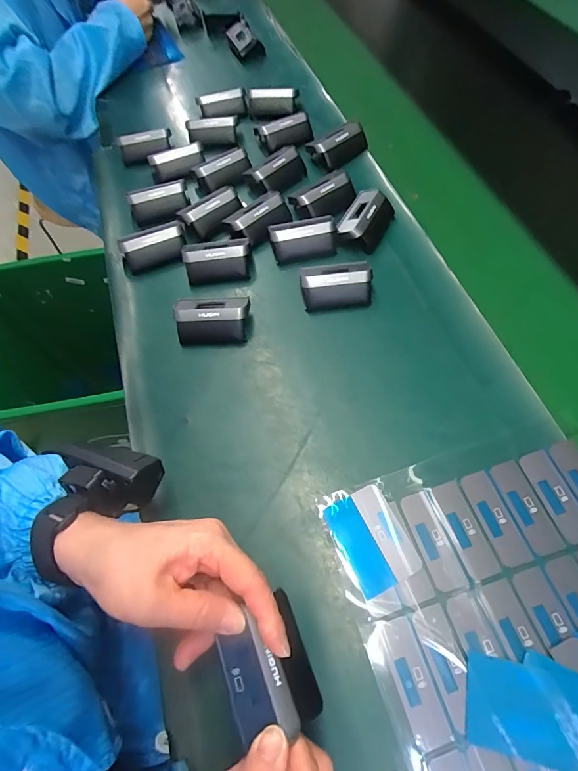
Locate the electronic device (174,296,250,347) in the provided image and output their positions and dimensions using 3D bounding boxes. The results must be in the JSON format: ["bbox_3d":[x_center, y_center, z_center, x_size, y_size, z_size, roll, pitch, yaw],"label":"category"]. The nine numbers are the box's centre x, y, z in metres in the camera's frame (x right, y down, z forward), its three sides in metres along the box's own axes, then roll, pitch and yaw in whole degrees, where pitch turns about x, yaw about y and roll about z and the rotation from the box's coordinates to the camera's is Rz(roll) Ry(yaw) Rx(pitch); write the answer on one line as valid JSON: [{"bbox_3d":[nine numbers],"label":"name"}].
[{"bbox_3d":[-0.076,-0.065,0.396,0.071,0.029,0.042,-2,63,2],"label":"electronic device"}]

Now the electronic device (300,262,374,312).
[{"bbox_3d":[0.048,-0.103,0.405,0.070,0.030,0.043,-5,62,0],"label":"electronic device"}]

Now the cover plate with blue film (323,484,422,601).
[{"bbox_3d":[0.063,0.118,0.303,0.049,0.004,0.069,-25,64,-10],"label":"cover plate with blue film"}]

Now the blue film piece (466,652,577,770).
[{"bbox_3d":[0.165,0.208,0.247,0.100,0.006,0.056,13,64,9],"label":"blue film piece"}]

